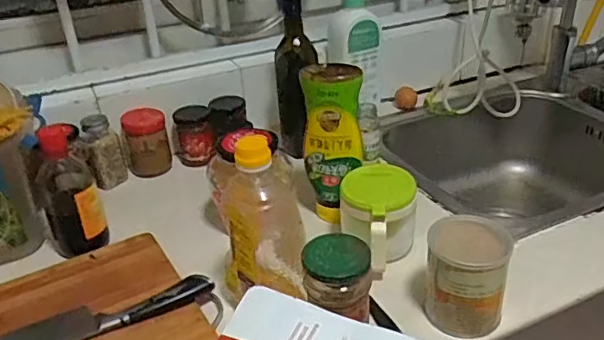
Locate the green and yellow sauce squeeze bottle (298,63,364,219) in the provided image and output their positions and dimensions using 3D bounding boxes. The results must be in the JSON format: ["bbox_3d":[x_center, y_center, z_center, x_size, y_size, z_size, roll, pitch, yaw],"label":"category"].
[{"bbox_3d":[0.042,-0.032,0.752,0.072,0.211,0.048,-10,30,-11],"label":"green and yellow sauce squeeze bottle"}]

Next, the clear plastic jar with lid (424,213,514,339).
[{"bbox_3d":[0.179,0.112,0.608,0.082,0.106,0.081,-3,30,1],"label":"clear plastic jar with lid"}]

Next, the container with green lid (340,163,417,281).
[{"bbox_3d":[0.096,0.066,0.706,0.091,0.102,0.110,0,30,6],"label":"container with green lid"}]

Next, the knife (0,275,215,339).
[{"bbox_3d":[-0.244,0.165,0.615,0.287,0.024,0.050,-14,31,-18],"label":"knife"}]

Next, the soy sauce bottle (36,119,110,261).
[{"bbox_3d":[-0.312,0.027,0.733,0.073,0.159,0.064,-18,33,-24],"label":"soy sauce bottle"}]

